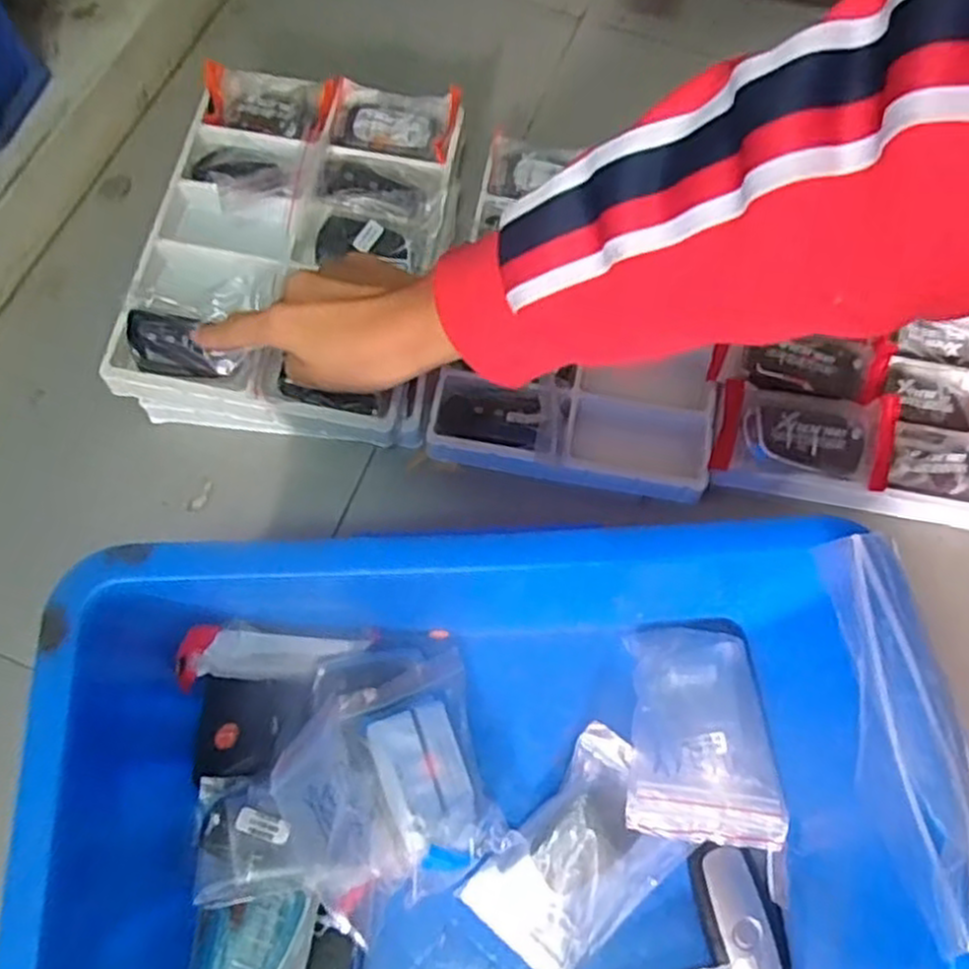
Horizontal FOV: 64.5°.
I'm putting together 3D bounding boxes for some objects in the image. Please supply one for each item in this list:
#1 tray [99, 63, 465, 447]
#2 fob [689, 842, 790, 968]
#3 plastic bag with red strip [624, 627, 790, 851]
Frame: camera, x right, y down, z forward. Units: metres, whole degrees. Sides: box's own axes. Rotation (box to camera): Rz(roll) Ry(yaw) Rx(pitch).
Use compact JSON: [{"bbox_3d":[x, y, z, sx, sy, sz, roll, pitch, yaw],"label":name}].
[{"bbox_3d":[-0.116,-0.148,0.487,0.179,0.048,0.234,8,71,3],"label":"tray"},{"bbox_3d":[0.129,0.215,0.384,0.040,0.012,0.063,-5,71,-1],"label":"fob"},{"bbox_3d":[0.113,0.126,0.399,0.073,0.011,0.107,5,53,4],"label":"plastic bag with red strip"}]

